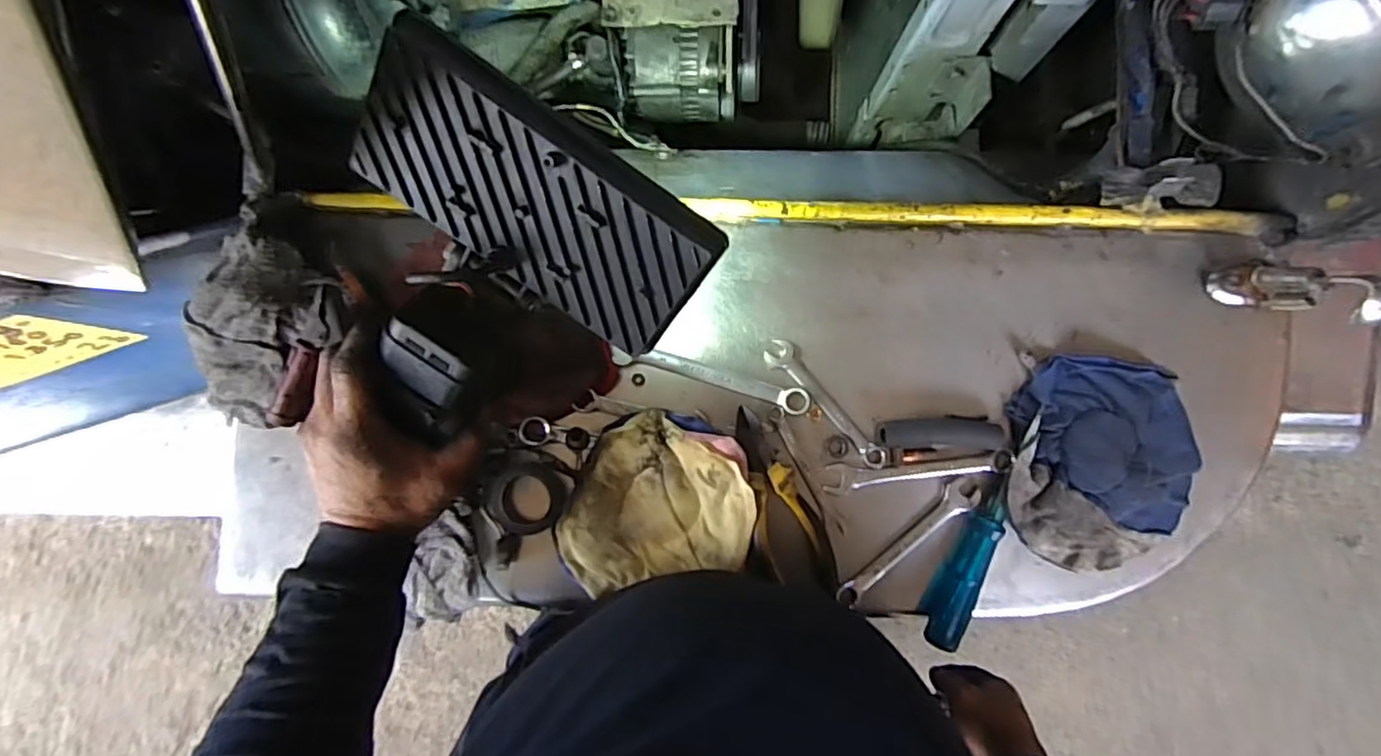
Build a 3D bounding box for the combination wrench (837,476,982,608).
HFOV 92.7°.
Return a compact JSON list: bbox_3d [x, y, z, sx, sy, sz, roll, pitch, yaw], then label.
[{"bbox_3d":[0.172,0.133,0.520,0.136,0.015,0.028,-45,85,-5],"label":"combination wrench"}]

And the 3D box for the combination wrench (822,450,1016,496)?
[{"bbox_3d":[0.180,0.071,0.517,0.145,0.012,0.023,-8,83,-1],"label":"combination wrench"}]

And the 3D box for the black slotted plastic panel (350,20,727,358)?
[{"bbox_3d":[-0.092,-0.103,0.389,0.210,0.014,0.100,35,124,-8],"label":"black slotted plastic panel"}]

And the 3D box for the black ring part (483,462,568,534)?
[{"bbox_3d":[-0.131,0.095,0.522,0.064,0.015,0.055,3,83,1],"label":"black ring part"}]

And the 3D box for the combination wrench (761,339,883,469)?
[{"bbox_3d":[0.107,0.022,0.526,0.023,0.004,0.126,-40,84,-4],"label":"combination wrench"}]

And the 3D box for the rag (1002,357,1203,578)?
[{"bbox_3d":[0.323,0.067,0.512,0.146,0.018,0.161,8,83,1],"label":"rag"}]

